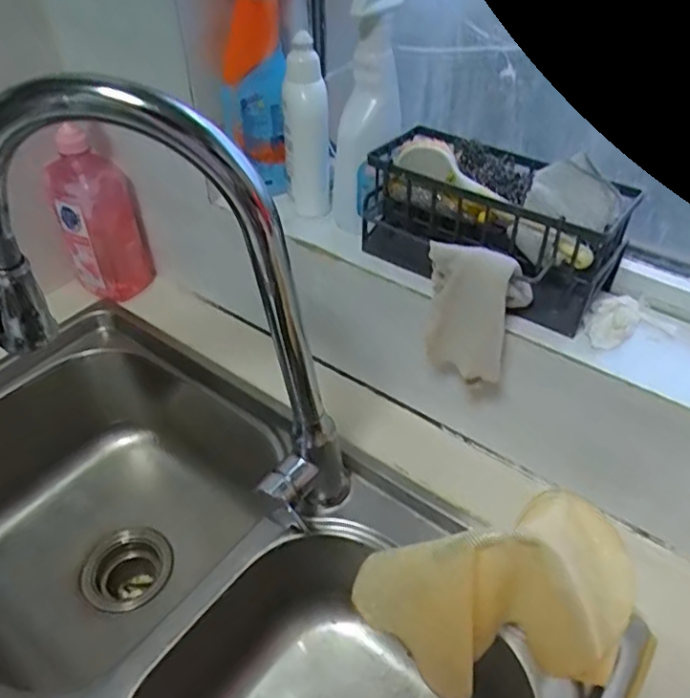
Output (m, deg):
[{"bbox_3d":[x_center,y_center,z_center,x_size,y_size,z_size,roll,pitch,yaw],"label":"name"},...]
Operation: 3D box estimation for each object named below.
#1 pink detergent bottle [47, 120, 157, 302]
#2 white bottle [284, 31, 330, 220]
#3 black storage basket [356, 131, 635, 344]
[{"bbox_3d":[-0.320,-0.173,0.822,0.100,0.216,0.071,-25,48,-24],"label":"pink detergent bottle"},{"bbox_3d":[-0.040,-0.233,0.671,0.044,0.172,0.049,-2,43,-1],"label":"white bottle"},{"bbox_3d":[0.130,-0.115,0.590,0.232,0.126,0.116,30,51,29],"label":"black storage basket"}]

